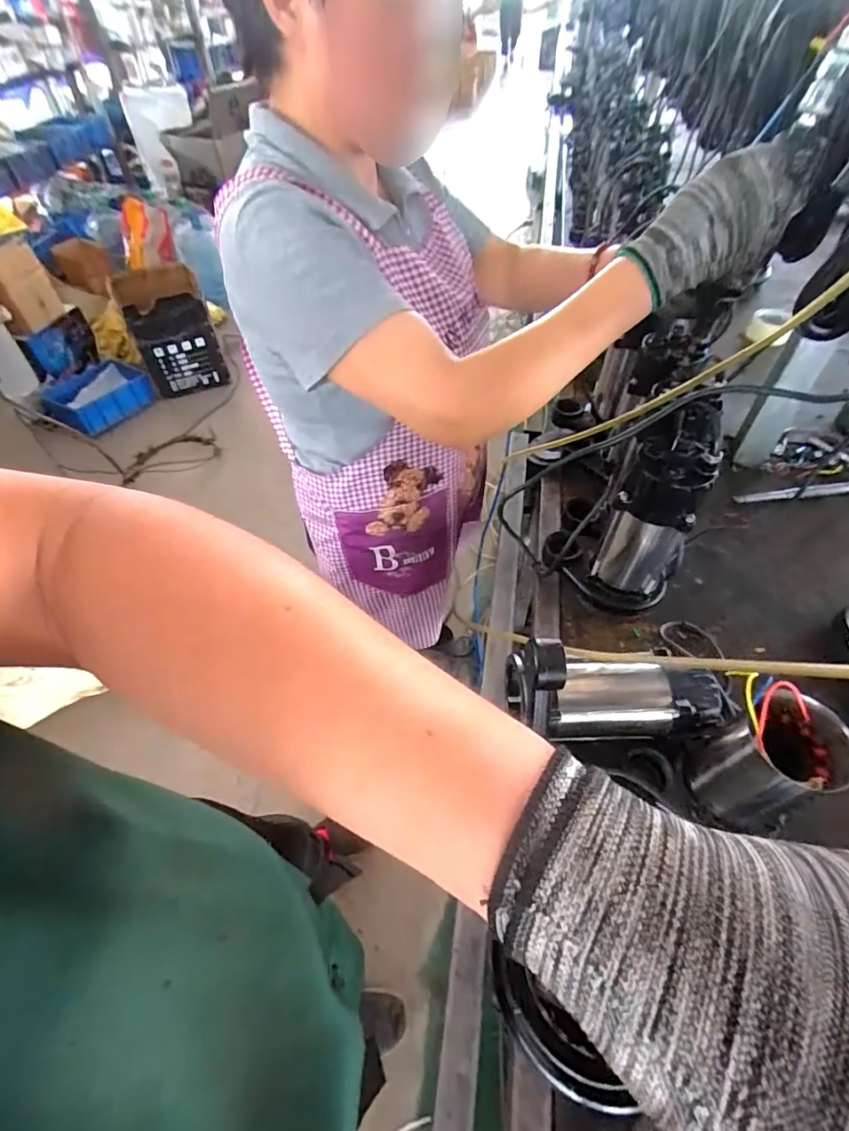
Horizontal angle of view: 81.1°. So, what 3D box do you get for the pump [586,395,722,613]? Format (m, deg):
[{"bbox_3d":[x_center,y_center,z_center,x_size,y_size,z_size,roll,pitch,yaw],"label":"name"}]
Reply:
[{"bbox_3d":[0.288,-0.063,0.623,0.103,0.246,0.126,22,56,18],"label":"pump"}]

